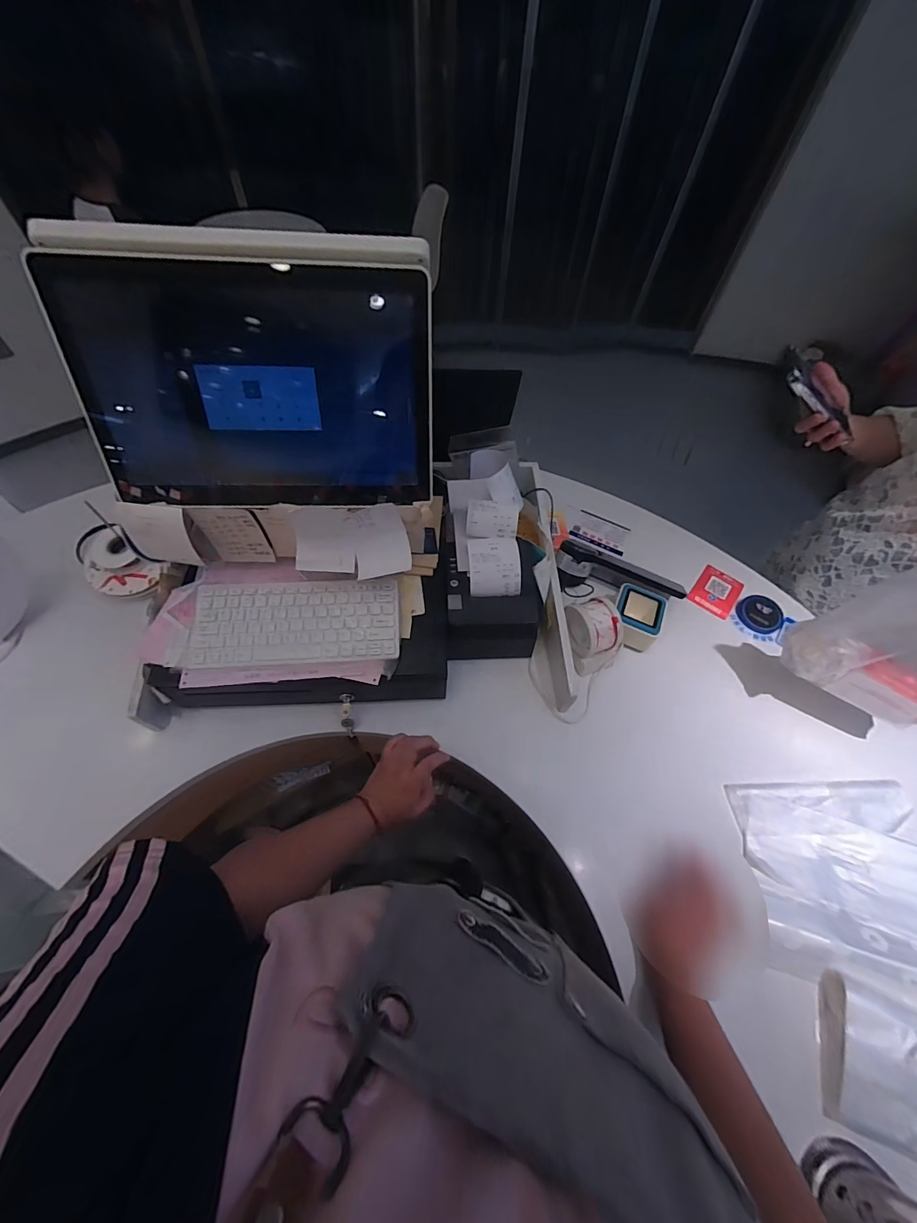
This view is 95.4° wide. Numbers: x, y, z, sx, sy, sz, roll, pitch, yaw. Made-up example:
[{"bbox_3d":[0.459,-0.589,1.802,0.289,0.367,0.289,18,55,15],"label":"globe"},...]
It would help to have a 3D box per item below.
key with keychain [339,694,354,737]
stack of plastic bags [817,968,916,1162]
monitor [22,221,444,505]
[{"bbox_3d":[-0.172,0.162,0.646,0.022,0.072,0.019,-2,14,-4],"label":"key with keychain"},{"bbox_3d":[0.491,0.496,0.437,0.183,0.045,0.134,23,60,11],"label":"stack of plastic bags"},{"bbox_3d":[-0.225,-0.265,0.483,0.390,0.280,0.064,-1,29,0],"label":"monitor"}]

